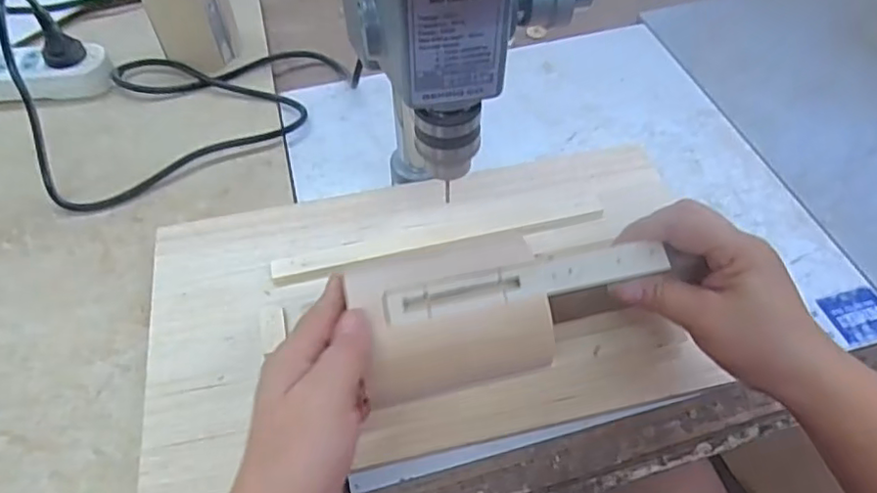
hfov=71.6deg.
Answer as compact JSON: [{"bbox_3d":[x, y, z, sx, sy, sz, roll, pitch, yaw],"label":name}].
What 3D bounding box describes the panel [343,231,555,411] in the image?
[{"bbox_3d":[0.003,0.038,0.315,0.101,0.036,0.068,-11,55,-8],"label":"panel"}]

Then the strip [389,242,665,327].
[{"bbox_3d":[0.046,0.018,0.316,0.147,0.009,0.019,-10,55,-7],"label":"strip"}]

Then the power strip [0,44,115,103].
[{"bbox_3d":[-0.408,-0.164,0.583,0.173,0.029,0.053,-7,53,-5],"label":"power strip"}]

